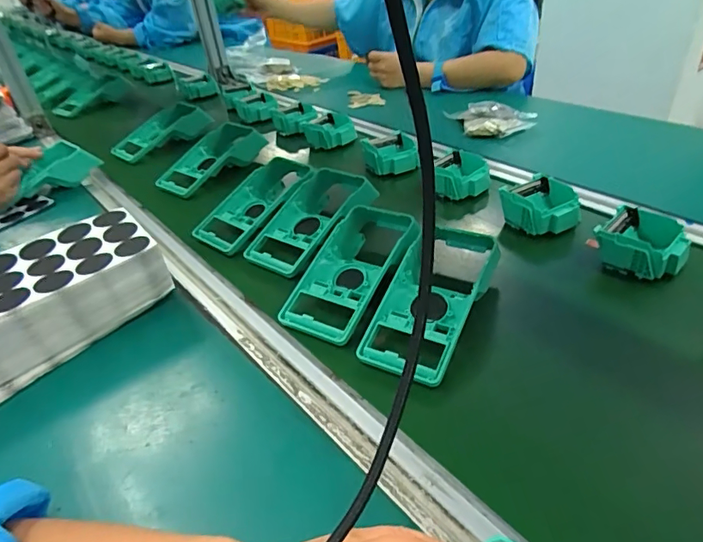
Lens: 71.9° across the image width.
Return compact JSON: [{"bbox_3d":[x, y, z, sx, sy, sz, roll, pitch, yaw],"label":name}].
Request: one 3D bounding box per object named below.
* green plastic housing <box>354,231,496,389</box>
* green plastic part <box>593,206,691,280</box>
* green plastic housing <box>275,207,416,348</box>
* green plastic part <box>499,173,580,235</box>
[{"bbox_3d":[0.080,0.022,0.474,0.089,0.052,0.185,17,42,28],"label":"green plastic housing"},{"bbox_3d":[0.311,-0.026,0.519,0.078,0.046,0.079,-32,43,-31],"label":"green plastic part"},{"bbox_3d":[0.002,-0.007,0.520,0.094,0.053,0.180,19,43,30],"label":"green plastic housing"},{"bbox_3d":[0.231,-0.077,0.598,0.089,0.046,0.085,15,41,27],"label":"green plastic part"}]

